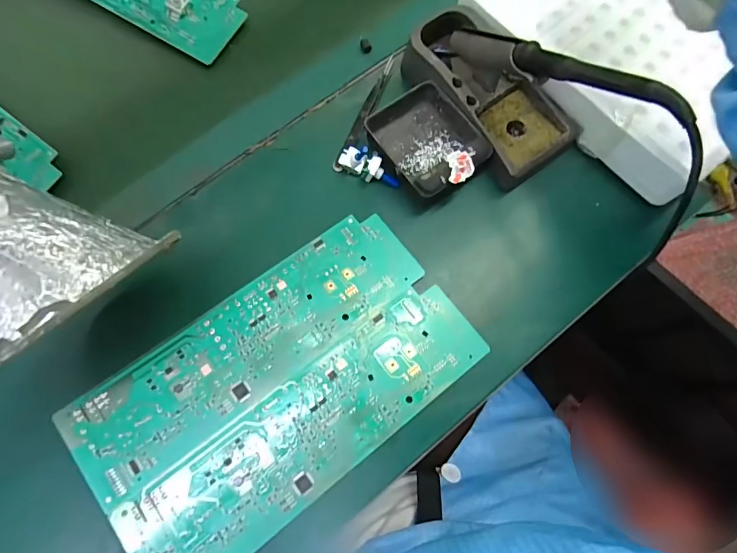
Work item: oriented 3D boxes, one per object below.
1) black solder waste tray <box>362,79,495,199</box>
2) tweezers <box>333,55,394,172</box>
[{"bbox_3d":[0.055,-0.124,0.371,0.078,0.029,0.107,-26,74,-9],"label":"black solder waste tray"},{"bbox_3d":[-0.001,-0.153,0.393,0.013,0.015,0.124,23,76,7],"label":"tweezers"}]

